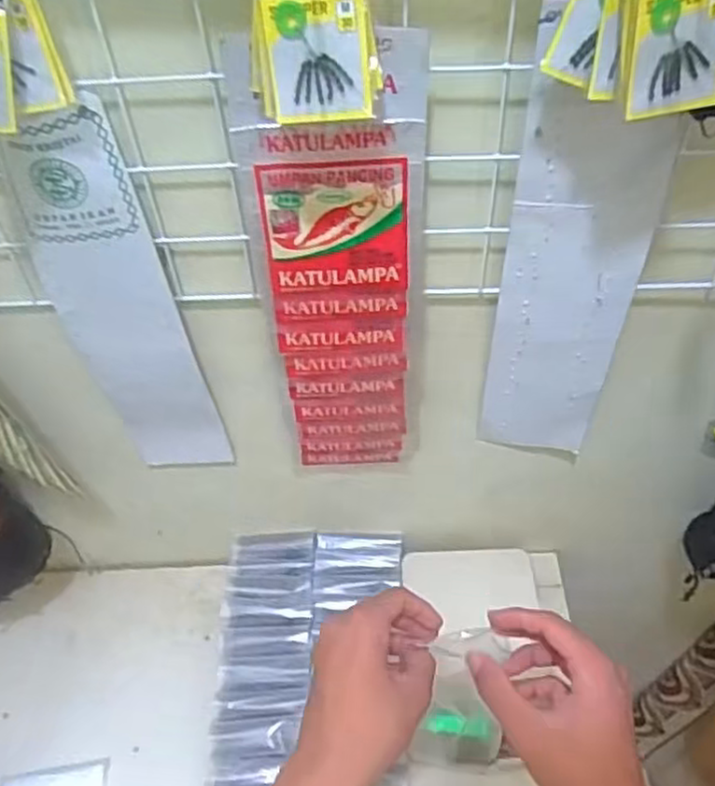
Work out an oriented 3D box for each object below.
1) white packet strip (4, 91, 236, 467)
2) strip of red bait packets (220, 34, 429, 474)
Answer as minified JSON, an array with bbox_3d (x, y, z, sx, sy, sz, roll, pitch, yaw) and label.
[{"bbox_3d":[-0.185,-0.051,0.585,0.088,0.377,0.018,-7,51,1],"label":"white packet strip"},{"bbox_3d":[-0.009,-0.057,0.567,0.117,0.431,0.035,1,49,5],"label":"strip of red bait packets"}]

